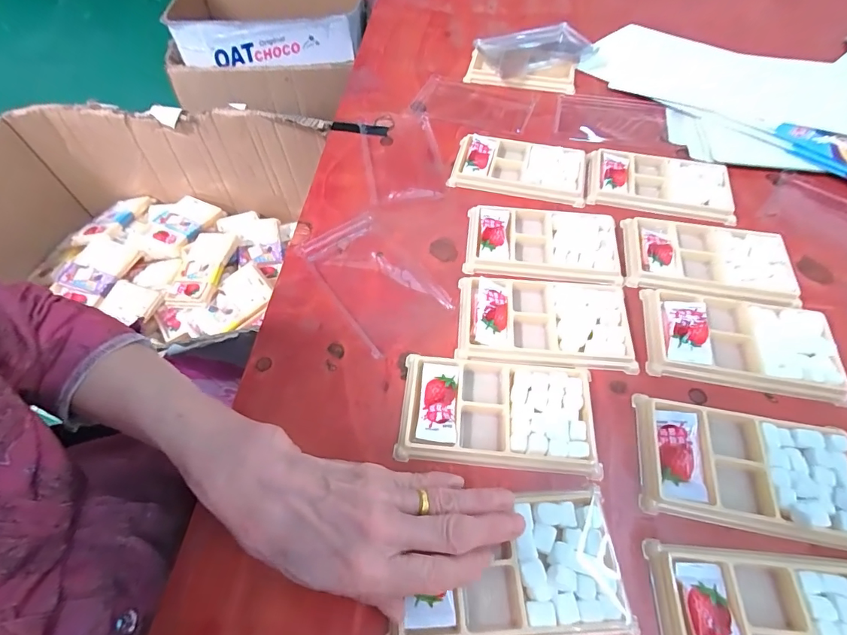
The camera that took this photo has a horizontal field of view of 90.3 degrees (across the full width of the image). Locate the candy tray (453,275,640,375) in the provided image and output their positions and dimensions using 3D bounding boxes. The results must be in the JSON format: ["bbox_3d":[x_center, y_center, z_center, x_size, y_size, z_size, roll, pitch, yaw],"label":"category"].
[{"bbox_3d":[0.095,0.001,0.334,0.134,0.012,0.078,4,57,5],"label":"candy tray"}]

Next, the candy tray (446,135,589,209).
[{"bbox_3d":[0.098,-0.154,0.433,0.131,0.013,0.077,10,58,9],"label":"candy tray"}]

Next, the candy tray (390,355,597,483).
[{"bbox_3d":[0.051,0.065,0.295,0.133,0.010,0.073,4,57,5],"label":"candy tray"}]

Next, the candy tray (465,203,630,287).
[{"bbox_3d":[0.106,-0.067,0.377,0.131,0.008,0.080,8,57,7],"label":"candy tray"}]

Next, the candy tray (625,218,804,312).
[{"bbox_3d":[0.244,-0.049,0.366,0.134,0.020,0.082,8,57,8],"label":"candy tray"}]

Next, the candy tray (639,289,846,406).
[{"bbox_3d":[0.241,0.018,0.322,0.132,0.021,0.075,9,58,8],"label":"candy tray"}]

